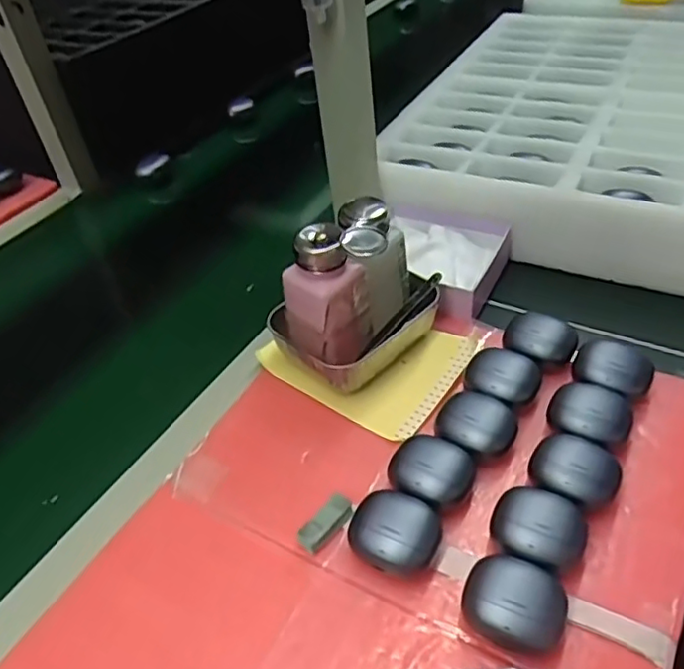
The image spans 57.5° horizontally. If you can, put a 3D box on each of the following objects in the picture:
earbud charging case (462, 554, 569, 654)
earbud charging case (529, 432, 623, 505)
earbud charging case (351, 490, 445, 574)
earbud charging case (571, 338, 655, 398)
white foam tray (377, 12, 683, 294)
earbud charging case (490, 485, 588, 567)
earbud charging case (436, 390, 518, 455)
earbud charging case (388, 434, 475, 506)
[{"bbox_3d":[0.101,0.157,0.365,0.055,0.031,0.047,13,46,21],"label":"earbud charging case"},{"bbox_3d":[0.158,0.094,0.425,0.055,0.035,0.047,20,49,27],"label":"earbud charging case"},{"bbox_3d":[0.034,0.130,0.403,0.055,0.030,0.050,14,46,22],"label":"earbud charging case"},{"bbox_3d":[0.214,0.031,0.500,0.059,0.038,0.049,25,51,31],"label":"earbud charging case"},{"bbox_3d":[0.322,-0.249,0.749,0.418,0.115,0.497,15,47,23],"label":"white foam tray"},{"bbox_3d":[0.124,0.126,0.397,0.054,0.031,0.051,22,49,28],"label":"earbud charging case"},{"bbox_3d":[0.100,0.067,0.464,0.056,0.029,0.054,10,45,18],"label":"earbud charging case"},{"bbox_3d":[0.062,0.098,0.434,0.054,0.028,0.049,20,49,27],"label":"earbud charging case"}]

